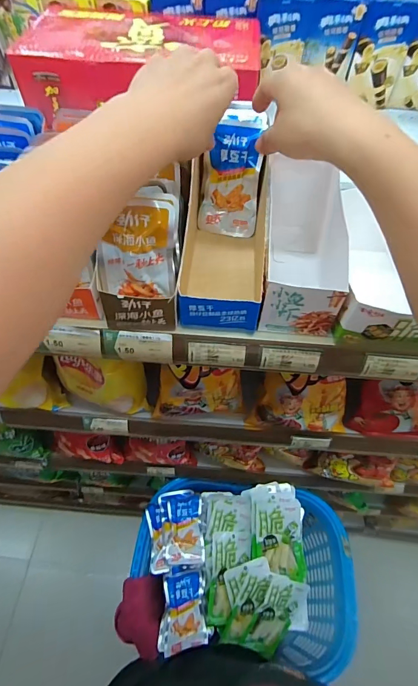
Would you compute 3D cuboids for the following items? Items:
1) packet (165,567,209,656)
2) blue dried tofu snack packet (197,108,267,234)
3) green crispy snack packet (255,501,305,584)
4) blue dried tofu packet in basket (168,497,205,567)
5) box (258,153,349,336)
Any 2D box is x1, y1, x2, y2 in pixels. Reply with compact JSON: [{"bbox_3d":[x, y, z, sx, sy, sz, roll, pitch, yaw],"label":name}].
[{"bbox_3d":[-0.042,0.475,0.631,0.073,0.023,0.112,-3,56,-6],"label":"packet"},{"bbox_3d":[0.031,-0.199,0.426,0.067,0.133,0.025,12,36,4],"label":"blue dried tofu snack packet"},{"bbox_3d":[0.136,0.378,0.687,0.092,0.032,0.134,1,82,-3],"label":"green crispy snack packet"},{"bbox_3d":[-0.044,0.366,0.696,0.066,0.021,0.115,-2,56,-5],"label":"blue dried tofu packet in basket"},{"bbox_3d":[0.099,-0.104,0.394,0.074,0.067,0.197,7,56,1],"label":"box"}]

